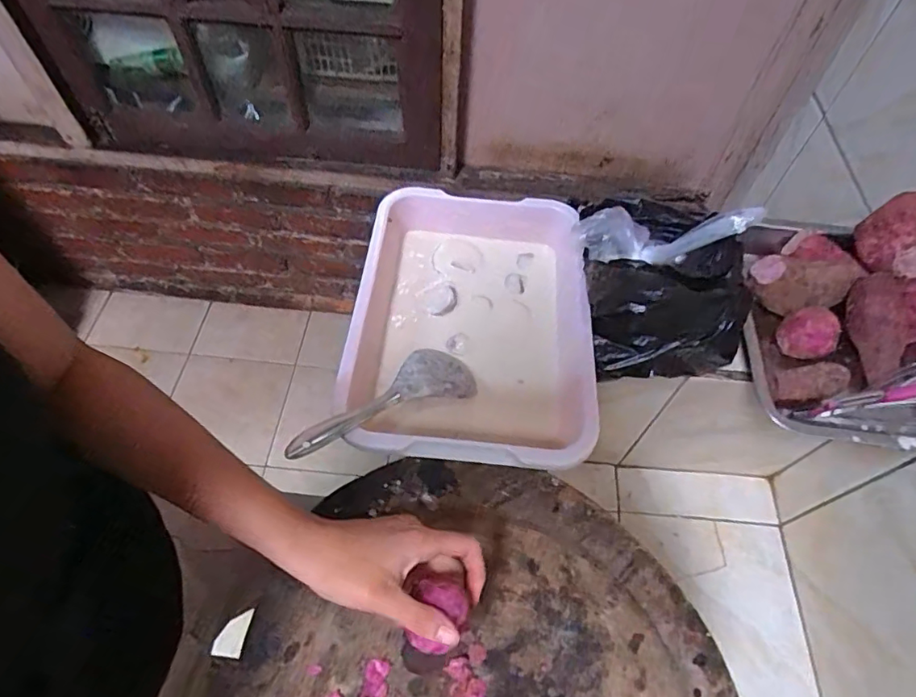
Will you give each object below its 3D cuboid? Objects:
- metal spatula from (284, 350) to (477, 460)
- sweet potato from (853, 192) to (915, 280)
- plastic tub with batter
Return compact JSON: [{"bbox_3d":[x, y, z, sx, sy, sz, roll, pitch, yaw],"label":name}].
[{"bbox_3d":[-0.063,0.052,0.495,0.202,0.029,0.062,-27,61,-34],"label":"metal spatula"},{"bbox_3d":[0.512,-0.125,0.609,0.077,0.066,0.095,-28,62,-19],"label":"sweet potato"},{"bbox_3d":[0.019,-0.021,0.579,0.246,0.080,0.322,5,57,1],"label":"plastic tub with batter"}]

